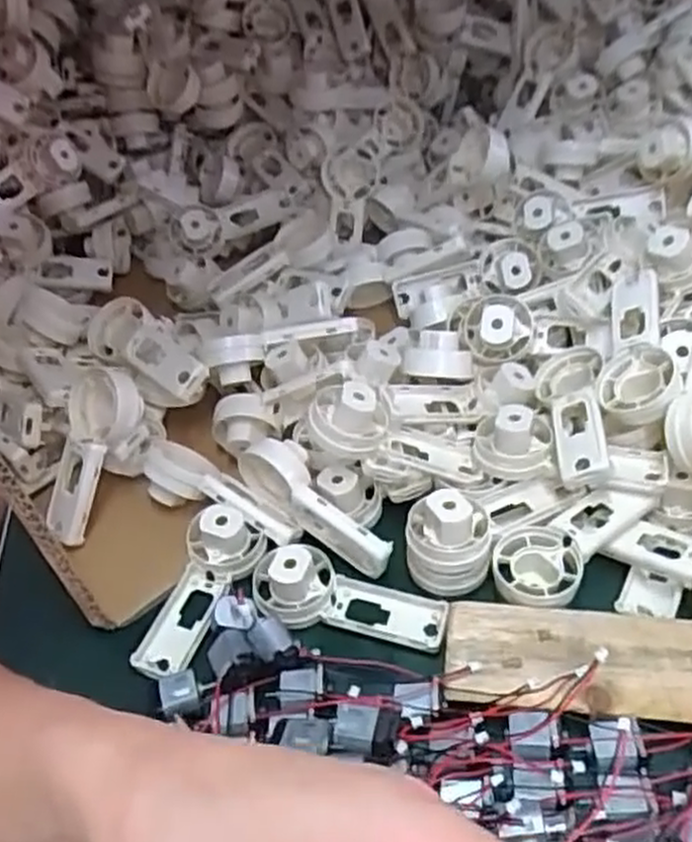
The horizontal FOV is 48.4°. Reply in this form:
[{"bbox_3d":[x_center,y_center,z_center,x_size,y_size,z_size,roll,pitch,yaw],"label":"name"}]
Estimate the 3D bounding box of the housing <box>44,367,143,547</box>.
[{"bbox_3d":[-0.134,0.018,0.398,0.043,0.020,0.092,19,91,25],"label":"housing"}]

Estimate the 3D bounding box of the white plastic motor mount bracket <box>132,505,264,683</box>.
[{"bbox_3d":[-0.072,0.083,0.373,0.037,0.020,0.084,17,69,24],"label":"white plastic motor mount bracket"}]

